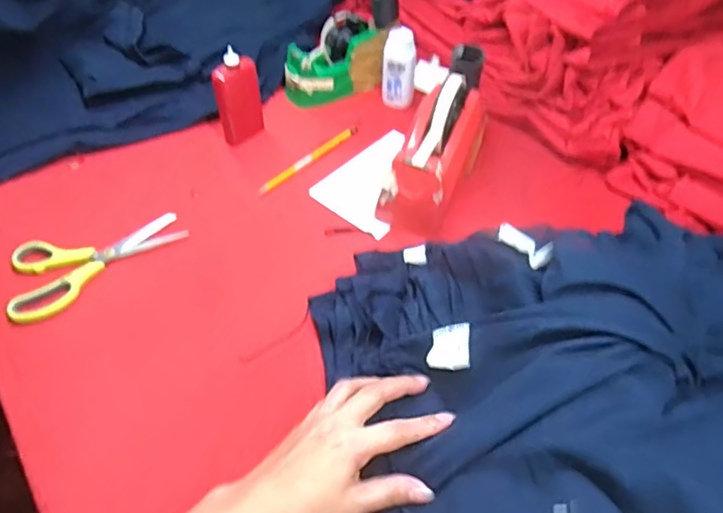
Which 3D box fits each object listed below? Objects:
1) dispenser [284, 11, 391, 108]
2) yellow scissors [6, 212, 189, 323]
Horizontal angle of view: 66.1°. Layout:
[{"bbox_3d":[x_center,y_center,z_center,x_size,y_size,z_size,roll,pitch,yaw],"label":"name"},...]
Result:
[{"bbox_3d":[-0.040,-0.279,0.796,0.138,0.093,0.062,-23,53,-25],"label":"dispenser"},{"bbox_3d":[-0.295,-0.005,0.603,0.188,0.013,0.098,-33,57,-31],"label":"yellow scissors"}]

